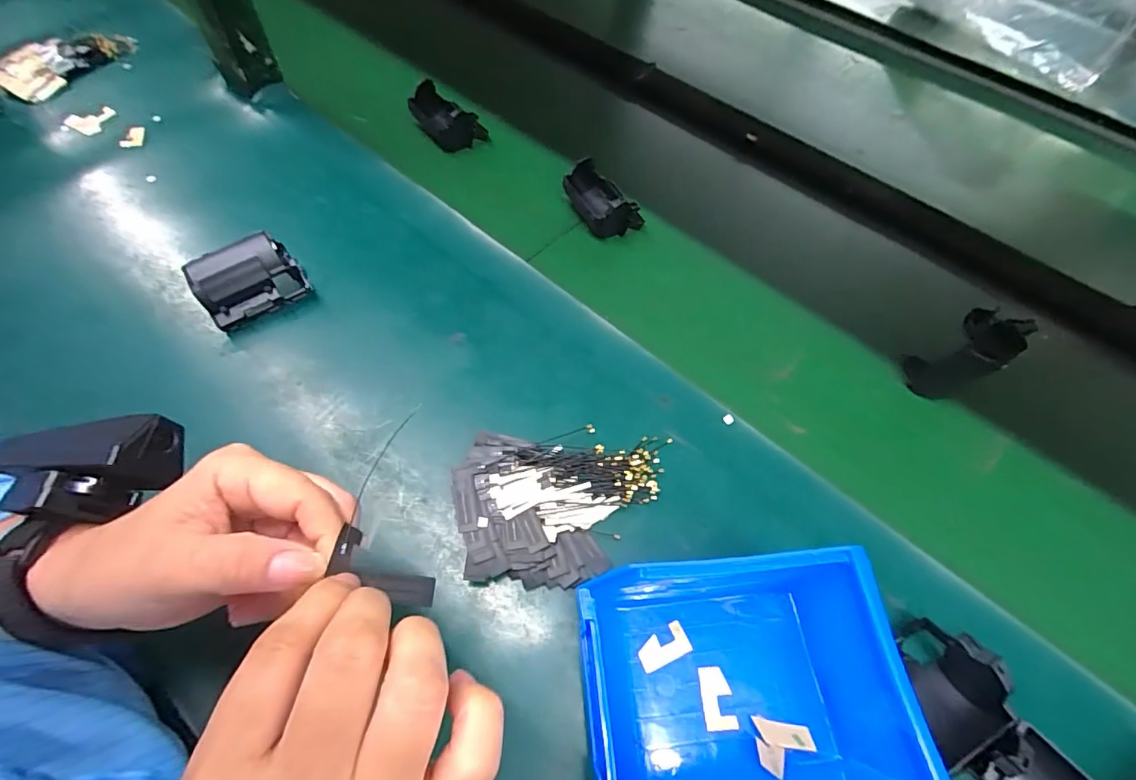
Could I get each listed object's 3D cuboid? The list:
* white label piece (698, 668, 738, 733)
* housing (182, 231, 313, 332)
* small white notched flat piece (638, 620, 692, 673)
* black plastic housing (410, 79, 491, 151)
[{"bbox_3d":[0.081,0.167,0.270,0.017,0.004,0.029,-2,60,-5],"label":"white label piece"},{"bbox_3d":[-0.238,-0.081,0.374,0.070,0.045,0.042,-30,66,-19],"label":"housing"},{"bbox_3d":[0.054,0.145,0.282,0.029,0.004,0.017,-20,63,-15],"label":"small white notched flat piece"},{"bbox_3d":[-0.122,-0.274,0.503,0.076,0.044,0.041,38,64,17],"label":"black plastic housing"}]

